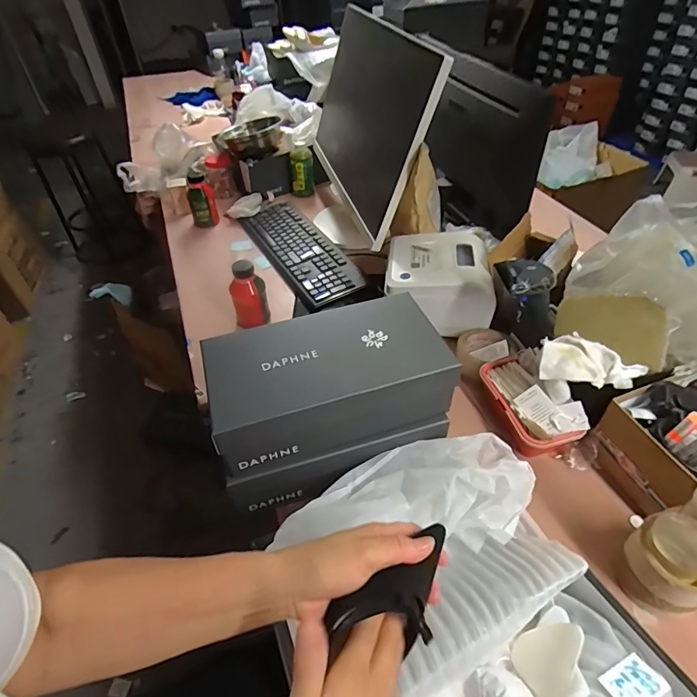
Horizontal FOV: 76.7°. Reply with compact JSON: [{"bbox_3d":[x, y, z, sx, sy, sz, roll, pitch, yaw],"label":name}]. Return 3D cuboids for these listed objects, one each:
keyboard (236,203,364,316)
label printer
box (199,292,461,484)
[{"bbox_3d":[-0.116,-0.232,1.039,0.143,0.031,0.414,-24,48,-19],"label":"keyboard"},{"bbox_3d":[0.167,-0.130,0.839,0.187,0.119,0.179,-1,45,2],"label":"label printer"},{"bbox_3d":[-0.027,0.037,0.584,0.296,0.105,0.157,-14,46,-11],"label":"box"}]

